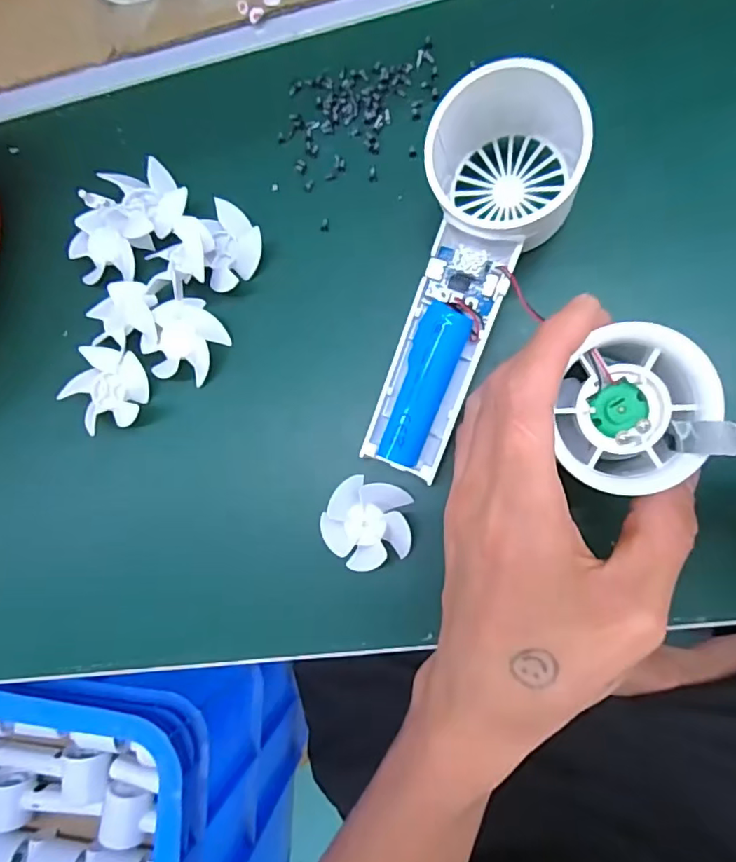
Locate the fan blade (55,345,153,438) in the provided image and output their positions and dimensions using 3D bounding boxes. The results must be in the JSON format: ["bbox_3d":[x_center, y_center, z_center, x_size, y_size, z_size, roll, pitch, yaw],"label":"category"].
[{"bbox_3d":[-0.127,-0.020,0.268,0.037,0.018,0.039,4,89,9],"label":"fan blade"}]

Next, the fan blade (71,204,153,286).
[{"bbox_3d":[-0.126,-0.092,0.269,0.038,0.012,0.035,-1,88,9],"label":"fan blade"}]

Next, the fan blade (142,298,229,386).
[{"bbox_3d":[-0.088,-0.043,0.265,0.036,0.012,0.040,26,92,-8],"label":"fan blade"}]

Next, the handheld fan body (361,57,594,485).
[{"bbox_3d":[0.044,-0.062,0.220,0.056,0.061,0.165,14,90,9],"label":"handheld fan body"}]

